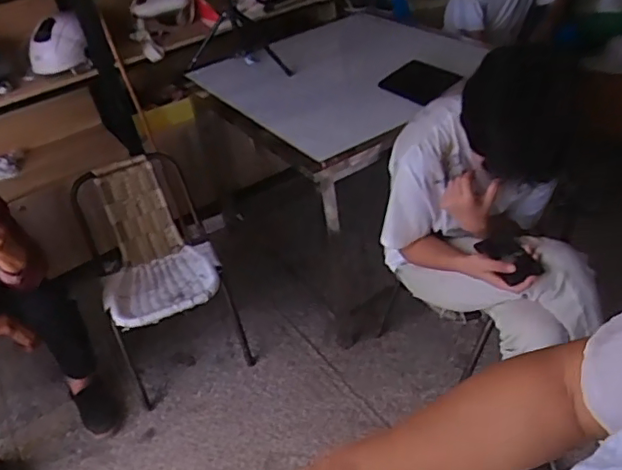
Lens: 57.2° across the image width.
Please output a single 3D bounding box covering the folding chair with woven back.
[{"bbox_3d":[-0.516,0.059,1.870,0.377,0.559,0.655,-21,39,-16],"label":"folding chair with woven back"}]

